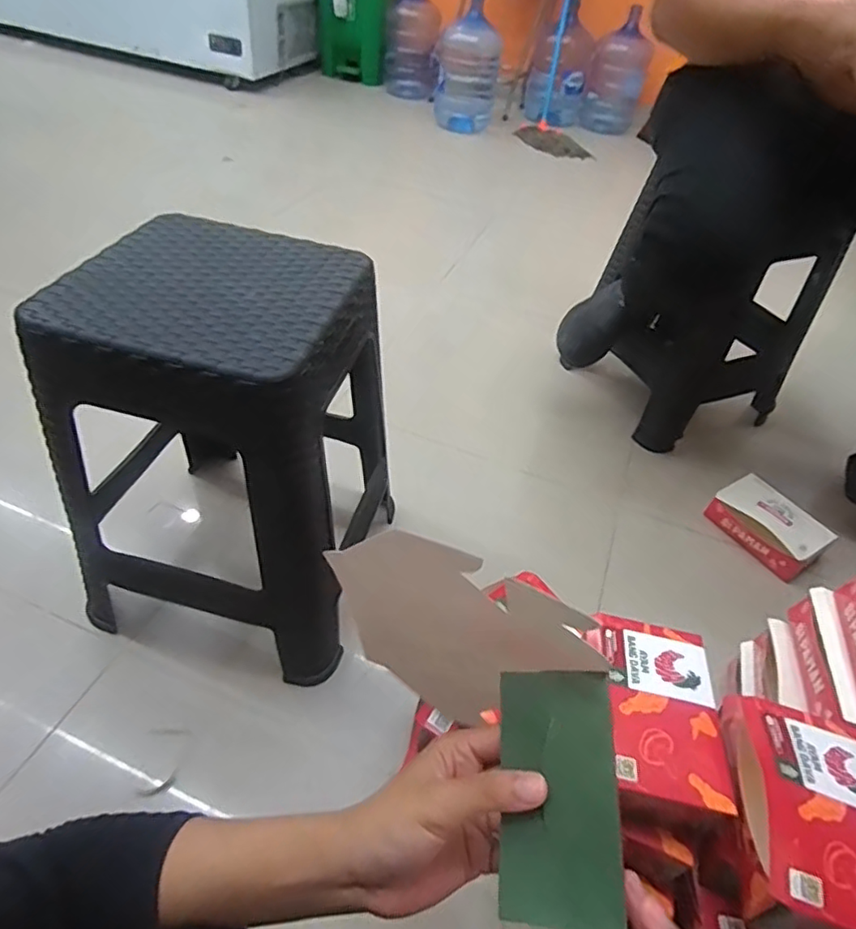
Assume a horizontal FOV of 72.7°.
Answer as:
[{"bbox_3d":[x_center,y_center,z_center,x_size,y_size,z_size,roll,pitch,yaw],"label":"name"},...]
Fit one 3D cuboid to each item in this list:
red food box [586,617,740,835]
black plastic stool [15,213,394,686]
[{"bbox_3d":[0.209,0.237,0.556,0.126,0.049,0.178,8,44,0],"label":"red food box"},{"bbox_3d":[-0.248,-0.028,0.750,0.351,0.443,0.353,12,44,5],"label":"black plastic stool"}]

